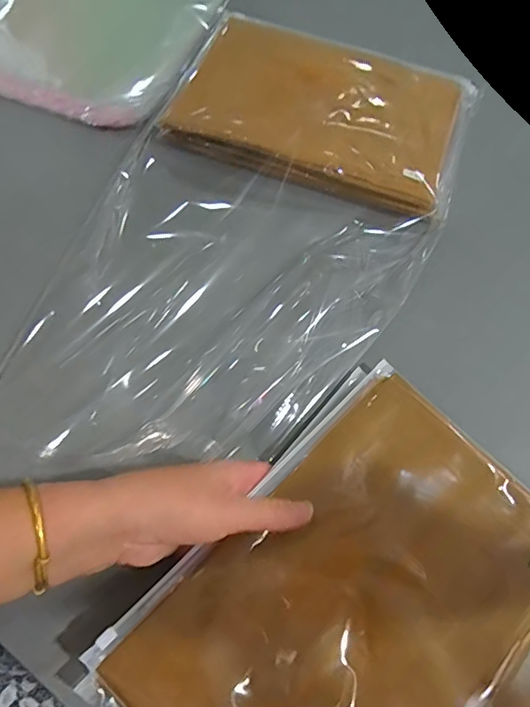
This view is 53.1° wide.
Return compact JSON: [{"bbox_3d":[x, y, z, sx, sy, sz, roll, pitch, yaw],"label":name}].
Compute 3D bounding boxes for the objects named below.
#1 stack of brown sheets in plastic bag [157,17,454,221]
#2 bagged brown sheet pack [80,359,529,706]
[{"bbox_3d":[0.055,-0.253,0.545,0.278,0.031,0.197,18,64,5],"label":"stack of brown sheets in plastic bag"},{"bbox_3d":[0.063,0.159,0.345,0.195,0.016,0.286,42,69,16],"label":"bagged brown sheet pack"}]

